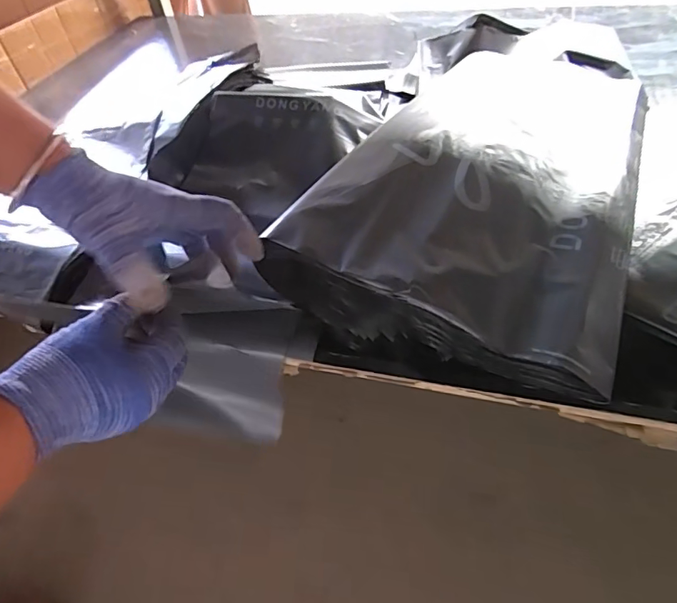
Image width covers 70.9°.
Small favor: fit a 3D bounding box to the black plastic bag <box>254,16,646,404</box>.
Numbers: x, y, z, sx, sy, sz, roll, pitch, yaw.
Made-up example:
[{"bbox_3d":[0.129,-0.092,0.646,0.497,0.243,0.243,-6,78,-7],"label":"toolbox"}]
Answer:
[{"bbox_3d":[0.200,-0.194,0.603,0.320,0.072,0.618,16,52,19],"label":"black plastic bag"}]

